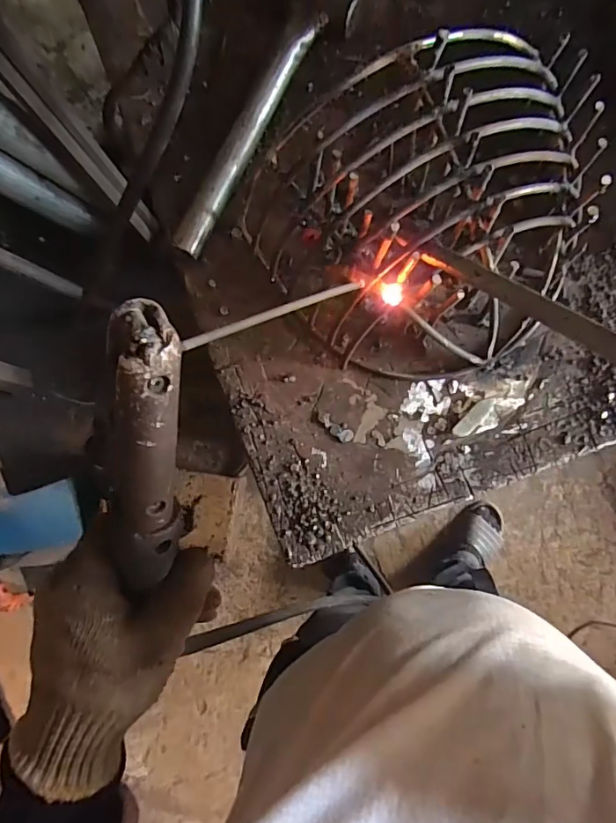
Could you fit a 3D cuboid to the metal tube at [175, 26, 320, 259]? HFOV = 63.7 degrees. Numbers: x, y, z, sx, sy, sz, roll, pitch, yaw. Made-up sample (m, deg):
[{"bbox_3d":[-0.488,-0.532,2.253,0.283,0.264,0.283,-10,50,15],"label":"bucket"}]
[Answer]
[{"bbox_3d":[-0.047,-0.211,0.382,0.017,0.014,0.202,26,87,4],"label":"metal tube"}]

